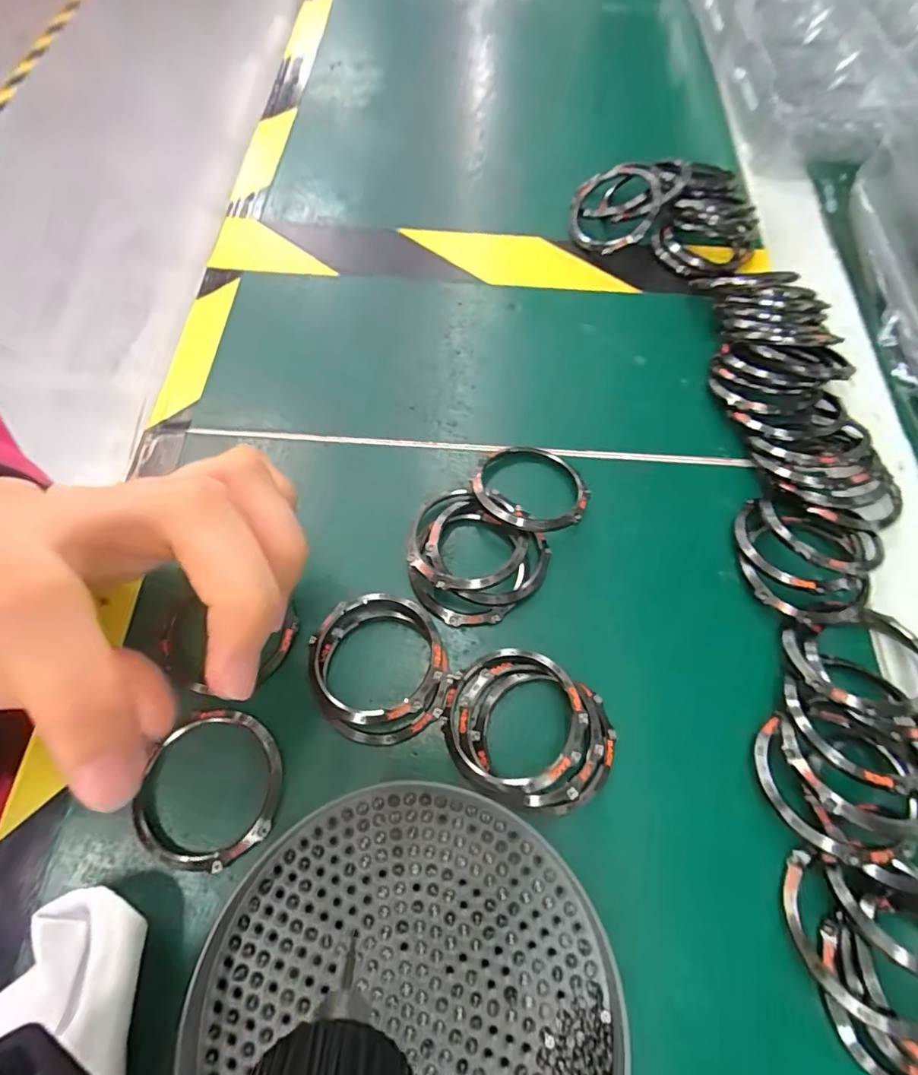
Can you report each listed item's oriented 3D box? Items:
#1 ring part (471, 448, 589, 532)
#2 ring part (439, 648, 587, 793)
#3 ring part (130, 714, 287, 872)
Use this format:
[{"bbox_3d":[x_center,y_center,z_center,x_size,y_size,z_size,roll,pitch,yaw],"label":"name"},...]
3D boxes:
[{"bbox_3d":[0.029,-0.019,0.215,0.046,0.008,0.046,2,49,-3],"label":"ring part"},{"bbox_3d":[0.018,0.061,0.177,0.046,0.012,0.045,2,69,-5],"label":"ring part"},{"bbox_3d":[-0.081,0.083,0.172,0.043,0.007,0.048,9,69,-3],"label":"ring part"}]

